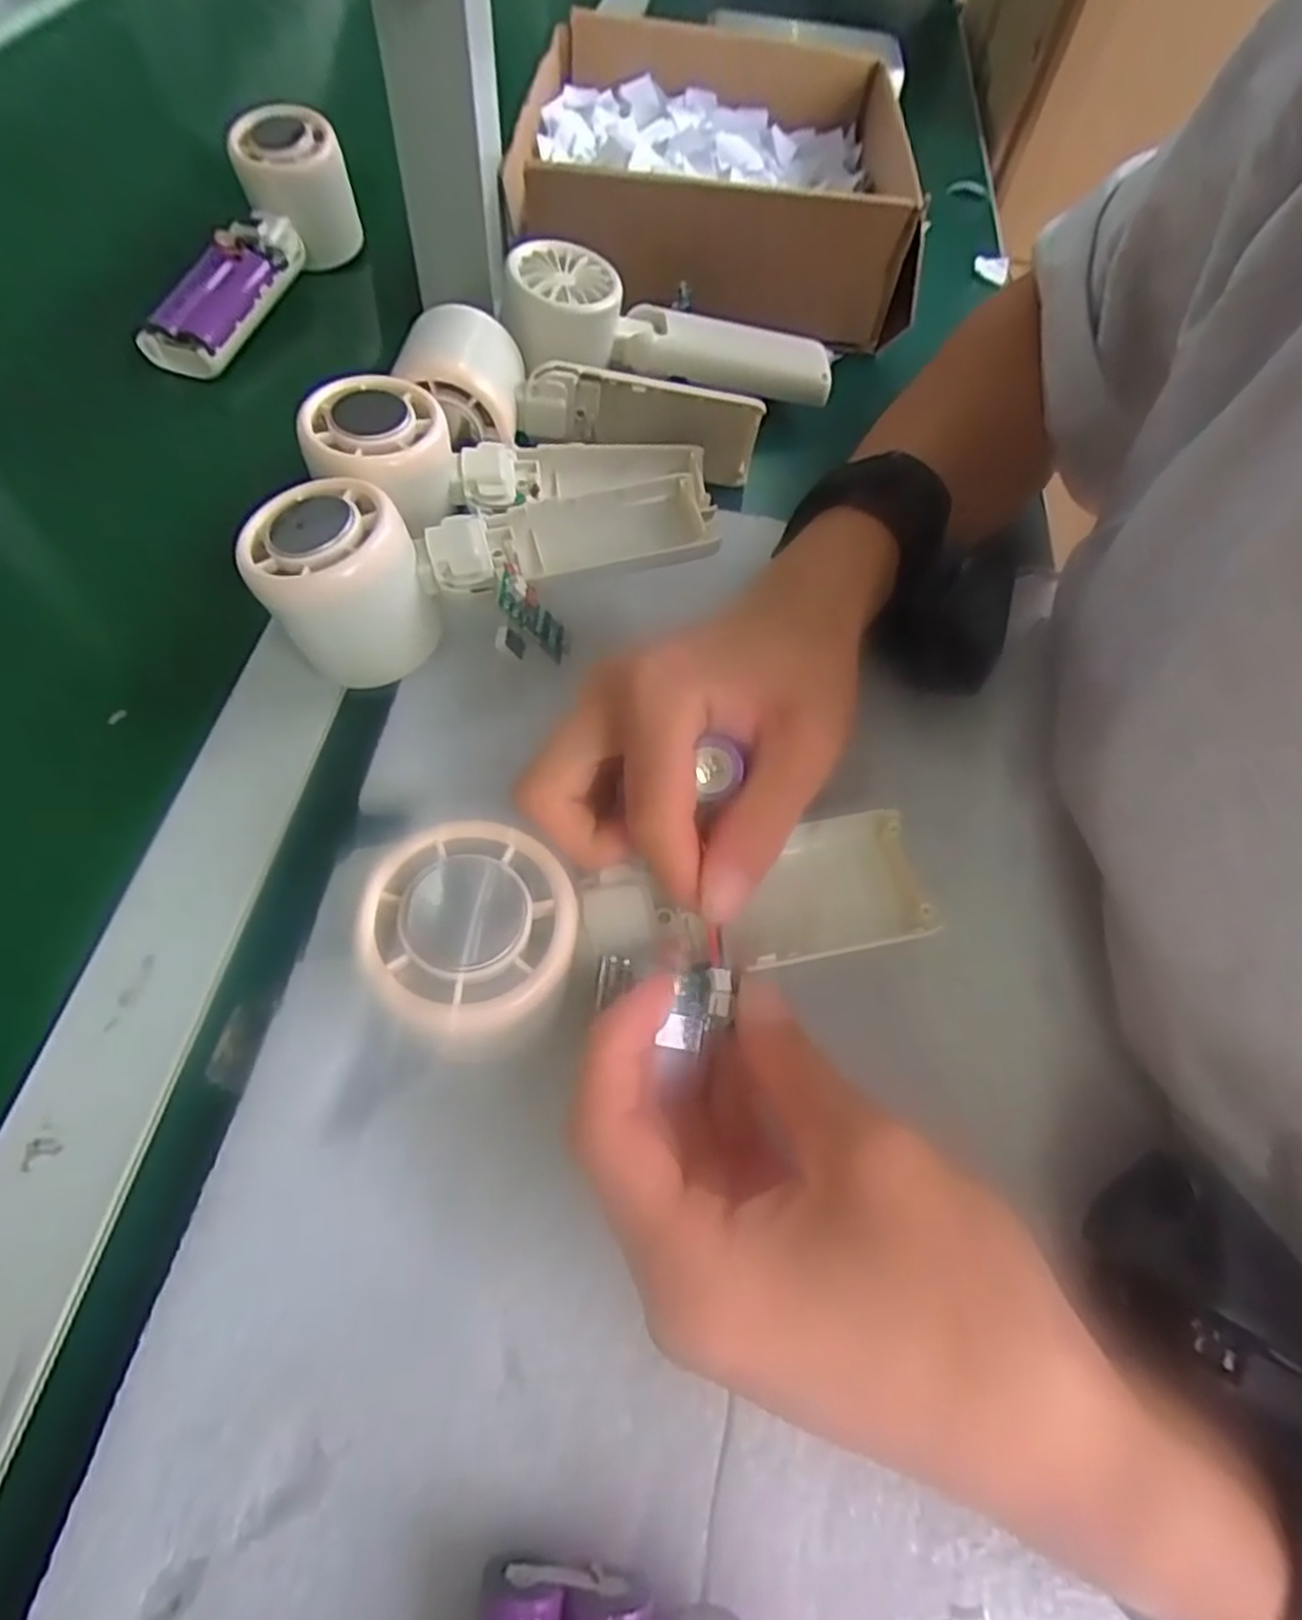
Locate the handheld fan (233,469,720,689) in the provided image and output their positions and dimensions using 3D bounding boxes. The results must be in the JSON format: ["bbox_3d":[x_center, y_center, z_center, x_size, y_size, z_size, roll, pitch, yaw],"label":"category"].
[{"bbox_3d":[-0.054,-0.091,0.283,0.170,0.045,0.063,-9,63,-12],"label":"handheld fan"}]

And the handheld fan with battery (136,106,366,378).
[{"bbox_3d":[-0.212,-0.291,0.407,0.055,0.057,0.150,22,77,8],"label":"handheld fan with battery"}]

